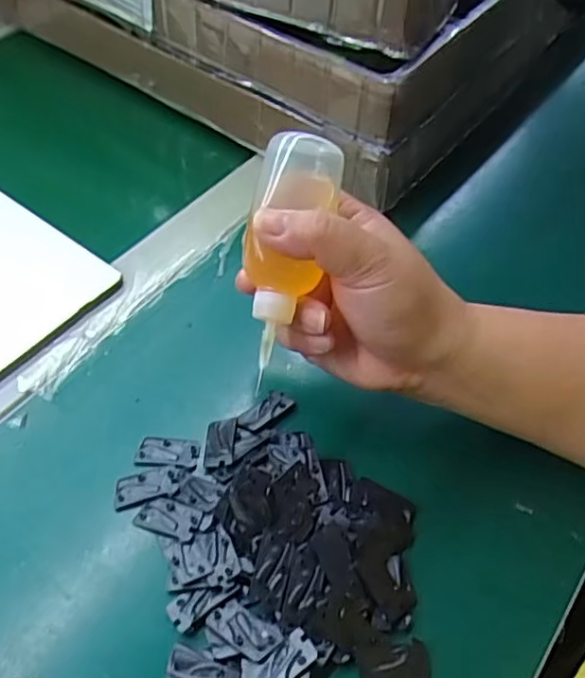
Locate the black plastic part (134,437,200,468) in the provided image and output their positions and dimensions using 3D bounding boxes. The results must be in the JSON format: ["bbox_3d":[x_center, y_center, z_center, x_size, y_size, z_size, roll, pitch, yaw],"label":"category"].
[{"bbox_3d":[-0.070,0.063,0.359,0.033,0.004,0.018,5,53,-1],"label":"black plastic part"}]

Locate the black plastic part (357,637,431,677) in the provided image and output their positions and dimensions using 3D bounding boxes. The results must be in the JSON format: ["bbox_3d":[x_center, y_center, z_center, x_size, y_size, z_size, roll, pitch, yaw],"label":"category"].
[{"bbox_3d":[0.048,0.152,0.302,0.033,0.006,0.018,-5,54,-8],"label":"black plastic part"}]

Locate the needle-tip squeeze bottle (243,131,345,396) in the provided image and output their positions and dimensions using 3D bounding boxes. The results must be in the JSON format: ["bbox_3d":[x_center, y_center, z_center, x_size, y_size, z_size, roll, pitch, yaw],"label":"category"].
[{"bbox_3d":[-0.004,-0.043,0.306,0.041,0.047,0.107,10,74,3],"label":"needle-tip squeeze bottle"}]

